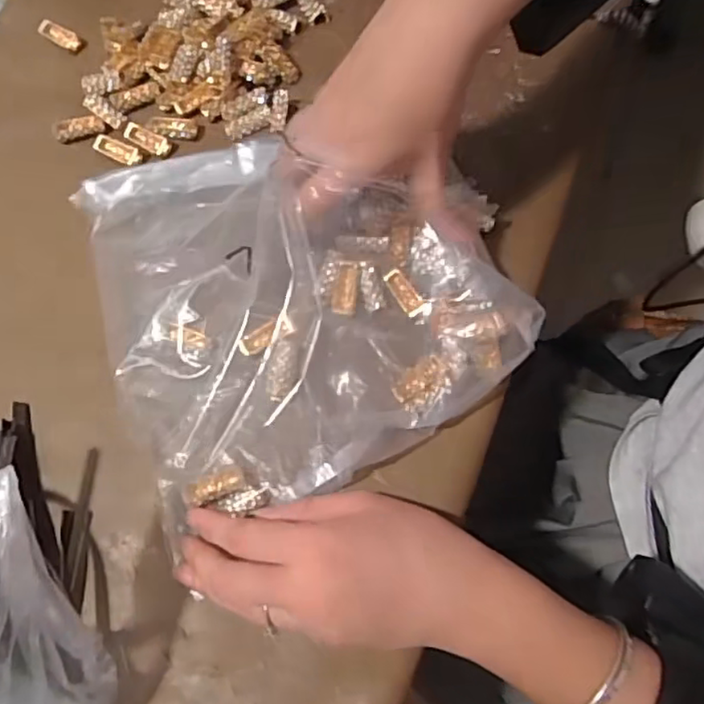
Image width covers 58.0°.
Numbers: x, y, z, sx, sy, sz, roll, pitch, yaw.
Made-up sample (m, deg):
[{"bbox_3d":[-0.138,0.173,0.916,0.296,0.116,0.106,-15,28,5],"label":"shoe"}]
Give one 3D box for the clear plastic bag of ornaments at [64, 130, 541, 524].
[{"bbox_3d":[-0.041,-0.048,0.392,0.223,0.058,0.240,-26,69,-8],"label":"clear plastic bag of ornaments"}]

